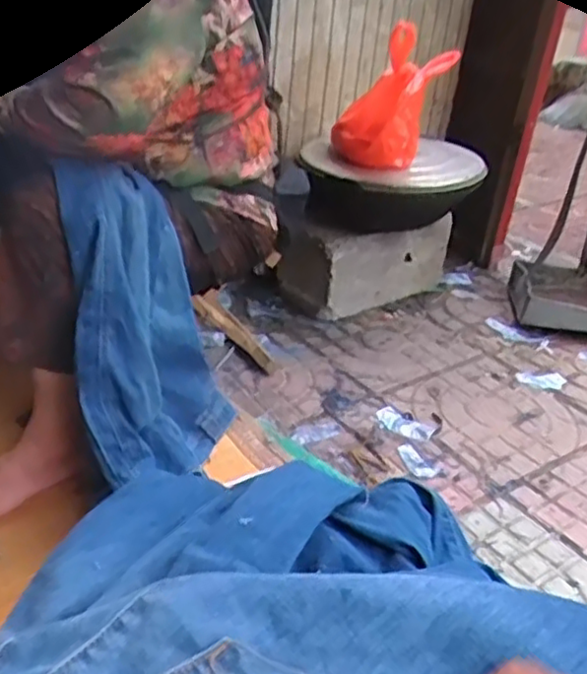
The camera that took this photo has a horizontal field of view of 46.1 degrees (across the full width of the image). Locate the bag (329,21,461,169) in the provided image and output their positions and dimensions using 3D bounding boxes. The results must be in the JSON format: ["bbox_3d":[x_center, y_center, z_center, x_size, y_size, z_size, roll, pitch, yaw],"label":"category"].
[{"bbox_3d":[0.191,-0.455,1.339,0.211,0.265,0.169,8,30,4],"label":"bag"}]

